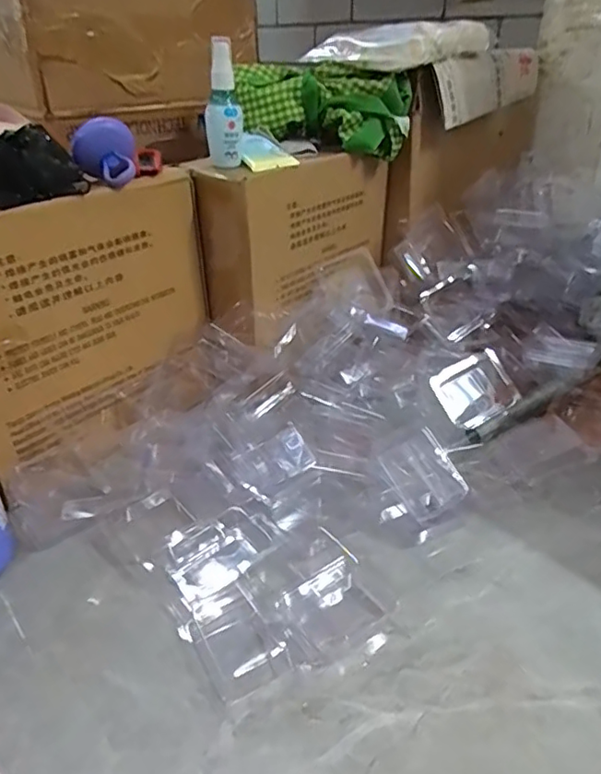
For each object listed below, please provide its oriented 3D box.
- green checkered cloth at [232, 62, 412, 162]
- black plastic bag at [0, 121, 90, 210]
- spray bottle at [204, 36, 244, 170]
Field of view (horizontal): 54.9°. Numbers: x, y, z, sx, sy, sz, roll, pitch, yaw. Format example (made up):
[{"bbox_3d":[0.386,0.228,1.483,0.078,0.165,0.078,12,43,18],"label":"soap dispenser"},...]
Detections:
[{"bbox_3d":[0.026,-0.337,0.705,0.206,0.090,0.067,6,32,10],"label":"green checkered cloth"},{"bbox_3d":[-0.249,-0.195,0.508,0.081,0.051,0.090,23,38,33],"label":"black plastic bag"},{"bbox_3d":[-0.081,-0.294,0.605,0.038,0.119,0.036,-3,31,-5],"label":"spray bottle"}]

